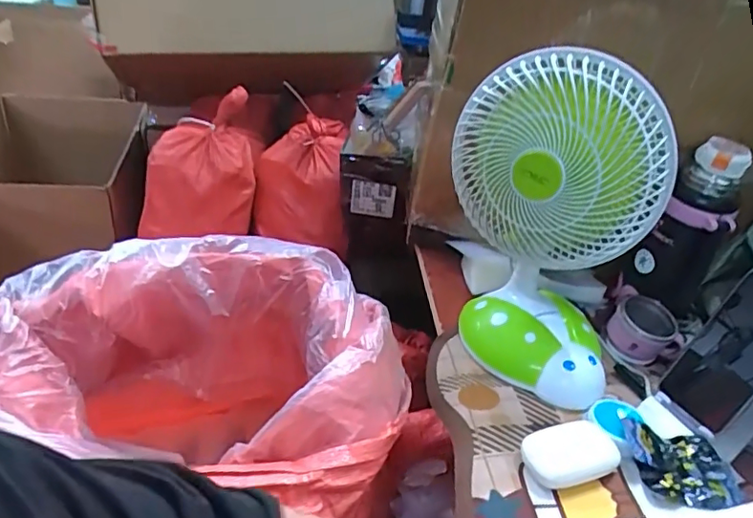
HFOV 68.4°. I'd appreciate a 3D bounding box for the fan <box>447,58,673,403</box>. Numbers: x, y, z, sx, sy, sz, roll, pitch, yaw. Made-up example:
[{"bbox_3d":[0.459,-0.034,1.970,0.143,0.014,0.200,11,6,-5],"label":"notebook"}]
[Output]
[{"bbox_3d":[0.190,-0.036,0.605,0.223,0.329,0.143,31,39,32],"label":"fan"}]

